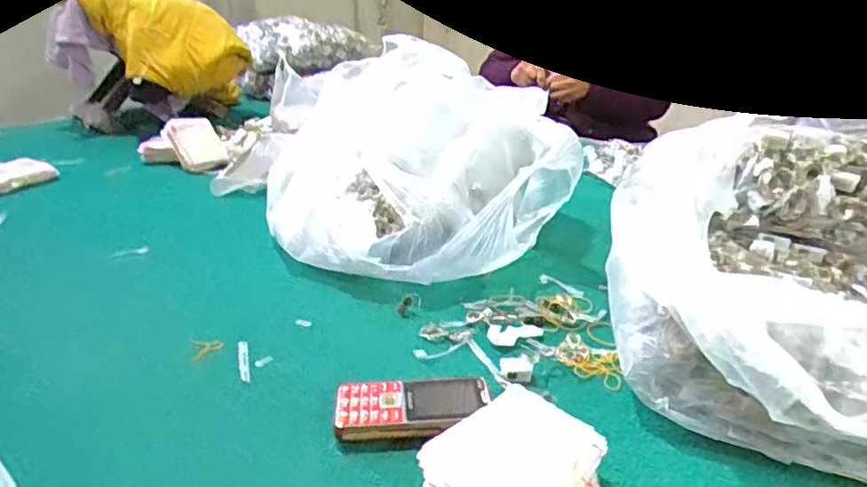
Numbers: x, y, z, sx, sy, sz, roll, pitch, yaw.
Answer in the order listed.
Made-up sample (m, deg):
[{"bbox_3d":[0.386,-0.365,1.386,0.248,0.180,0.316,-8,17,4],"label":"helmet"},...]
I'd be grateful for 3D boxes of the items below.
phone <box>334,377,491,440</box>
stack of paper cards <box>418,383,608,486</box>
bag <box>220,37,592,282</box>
[{"bbox_3d":[-0.016,0.133,0.481,0.122,0.022,0.050,-4,25,-6],"label":"phone"},{"bbox_3d":[0.054,0.155,0.405,0.098,0.042,0.111,16,30,33],"label":"stack of paper cards"},{"bbox_3d":[-0.035,-0.105,0.755,0.364,0.232,0.302,-2,24,-2],"label":"bag"}]

